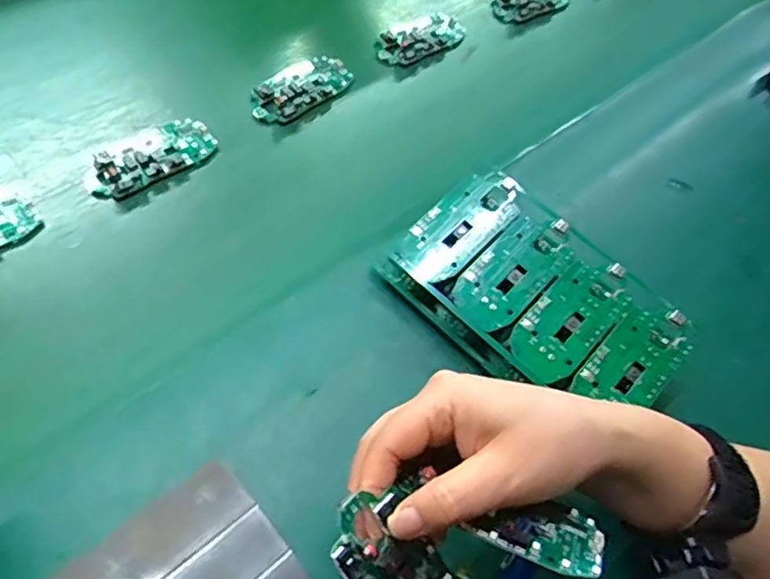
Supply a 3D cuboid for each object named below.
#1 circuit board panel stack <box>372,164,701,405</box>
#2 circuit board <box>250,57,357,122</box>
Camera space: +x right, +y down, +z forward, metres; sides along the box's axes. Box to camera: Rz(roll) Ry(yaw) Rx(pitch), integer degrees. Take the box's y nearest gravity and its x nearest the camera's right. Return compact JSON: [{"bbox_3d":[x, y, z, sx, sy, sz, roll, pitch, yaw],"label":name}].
[{"bbox_3d":[0.104,0.007,0.426,0.194,0.044,0.115,39,62,20],"label":"circuit board panel stack"},{"bbox_3d":[-0.073,-0.177,0.539,0.050,0.013,0.098,35,61,18],"label":"circuit board"}]

